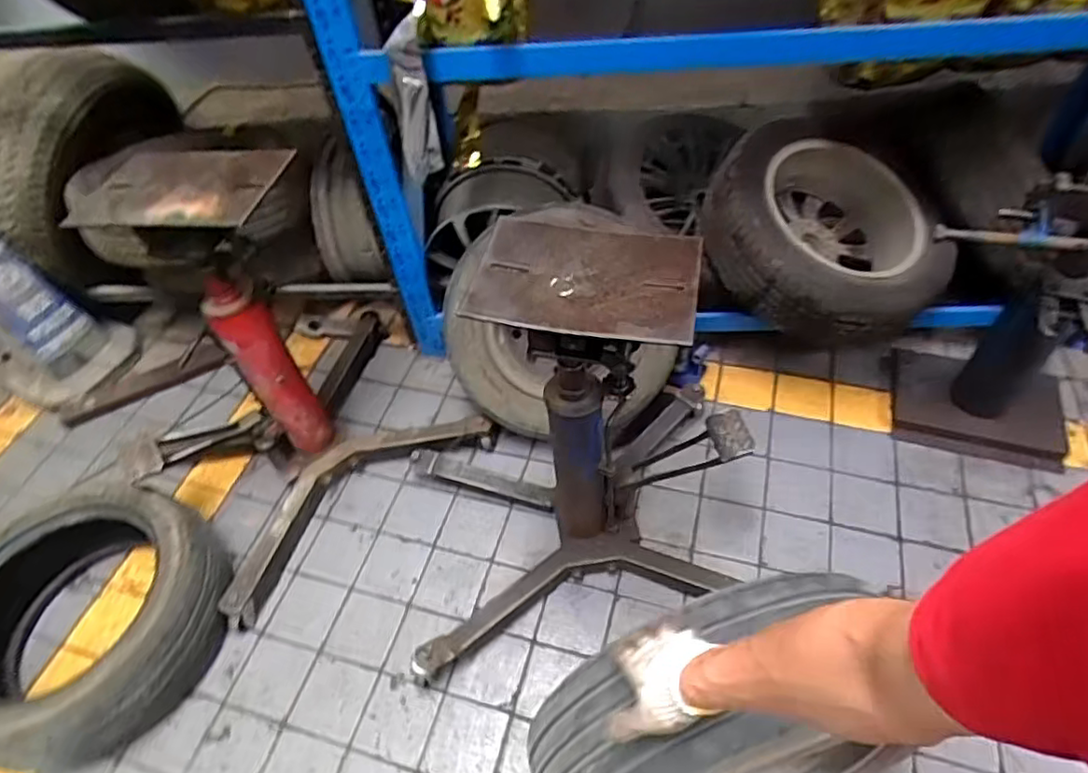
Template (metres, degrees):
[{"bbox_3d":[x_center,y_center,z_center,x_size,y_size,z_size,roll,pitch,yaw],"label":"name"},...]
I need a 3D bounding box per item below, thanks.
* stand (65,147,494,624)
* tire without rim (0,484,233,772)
[{"bbox_3d":[-0.666,-0.092,1.479,0.721,0.853,0.640,-36,57,-22],"label":"stand"},{"bbox_3d":[-1.043,0.526,1.413,0.615,0.229,0.545,-3,49,3],"label":"tire without rim"}]

